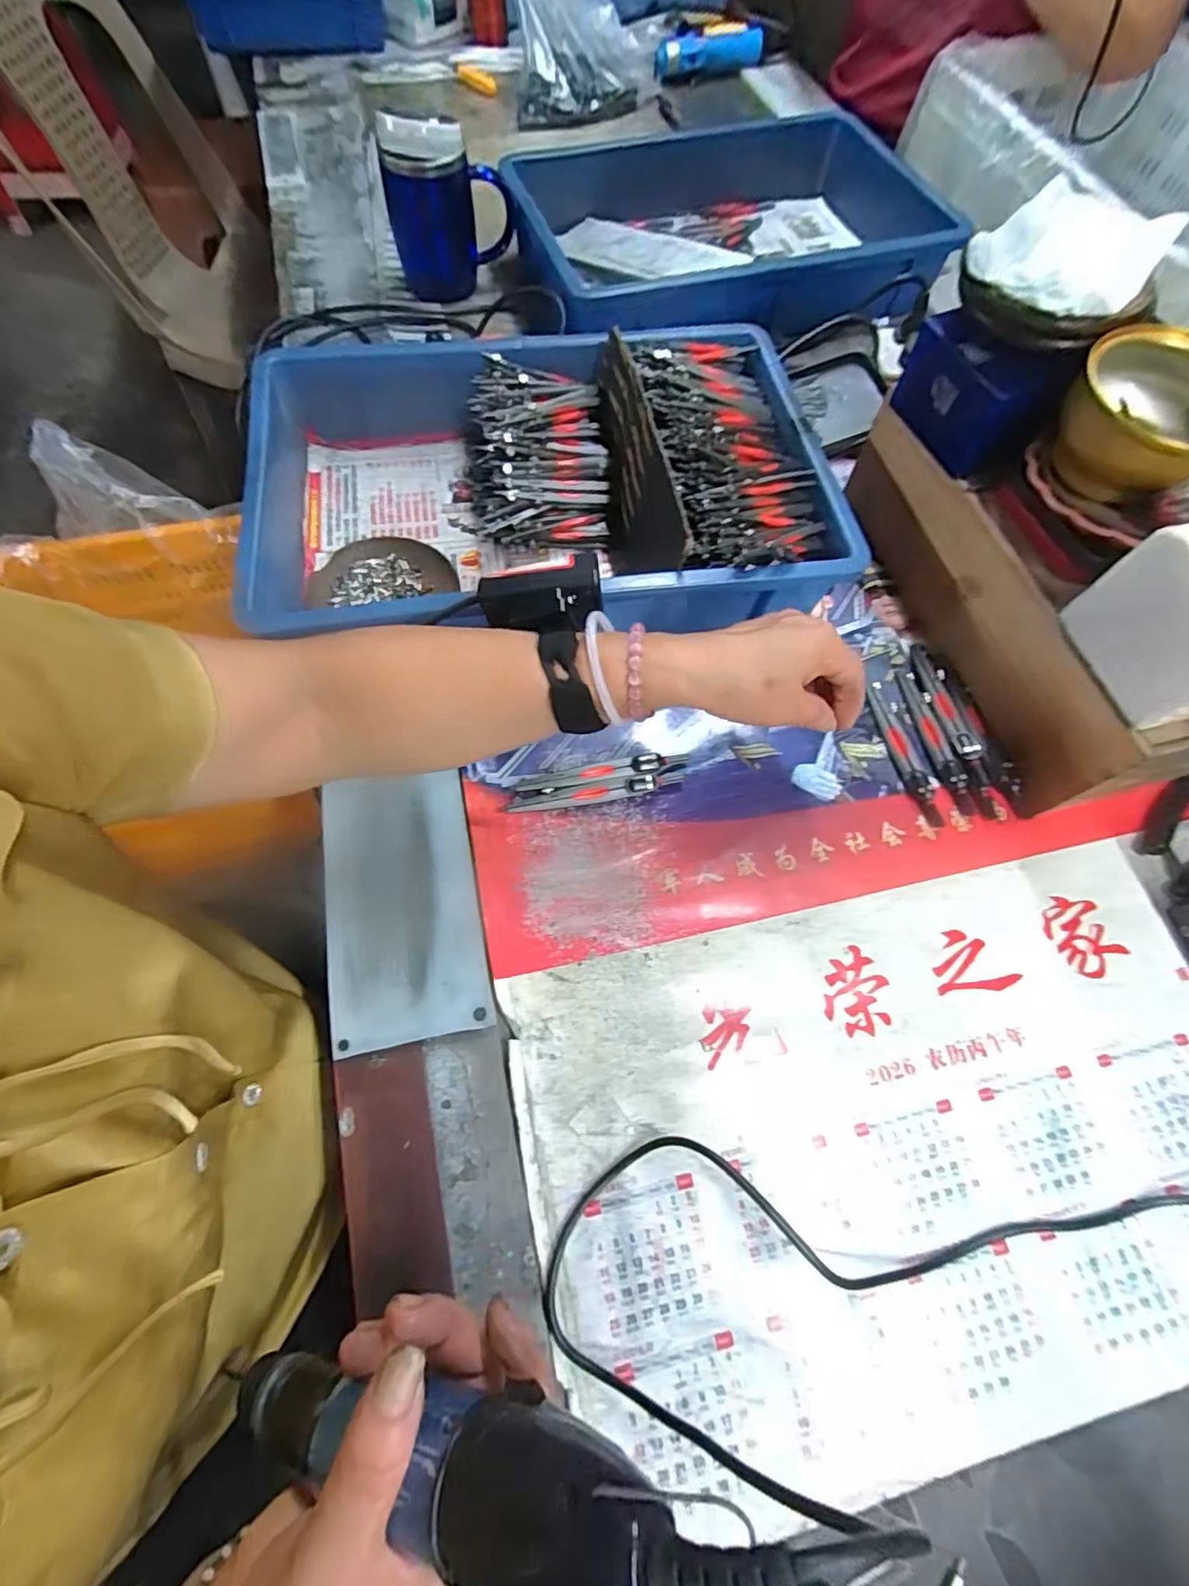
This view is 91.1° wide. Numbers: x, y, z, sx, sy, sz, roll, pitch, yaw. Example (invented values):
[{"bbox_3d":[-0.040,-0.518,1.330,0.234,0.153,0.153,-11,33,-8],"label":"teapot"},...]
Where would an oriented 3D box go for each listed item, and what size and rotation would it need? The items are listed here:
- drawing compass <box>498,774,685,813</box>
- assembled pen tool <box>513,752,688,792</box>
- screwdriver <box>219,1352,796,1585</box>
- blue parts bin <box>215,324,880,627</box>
[{"bbox_3d":[0.001,0.000,0.412,0.129,0.009,0.013,-10,68,-7],"label":"drawing compass"},{"bbox_3d":[0.007,-0.015,0.420,0.123,0.008,0.014,-9,68,-6],"label":"assembled pen tool"},{"bbox_3d":[-0.057,0.218,0.191,0.235,0.030,0.031,-21,63,32],"label":"screwdriver"},{"bbox_3d":[-0.040,-0.248,0.472,0.432,0.088,0.283,-7,68,-5],"label":"blue parts bin"}]

